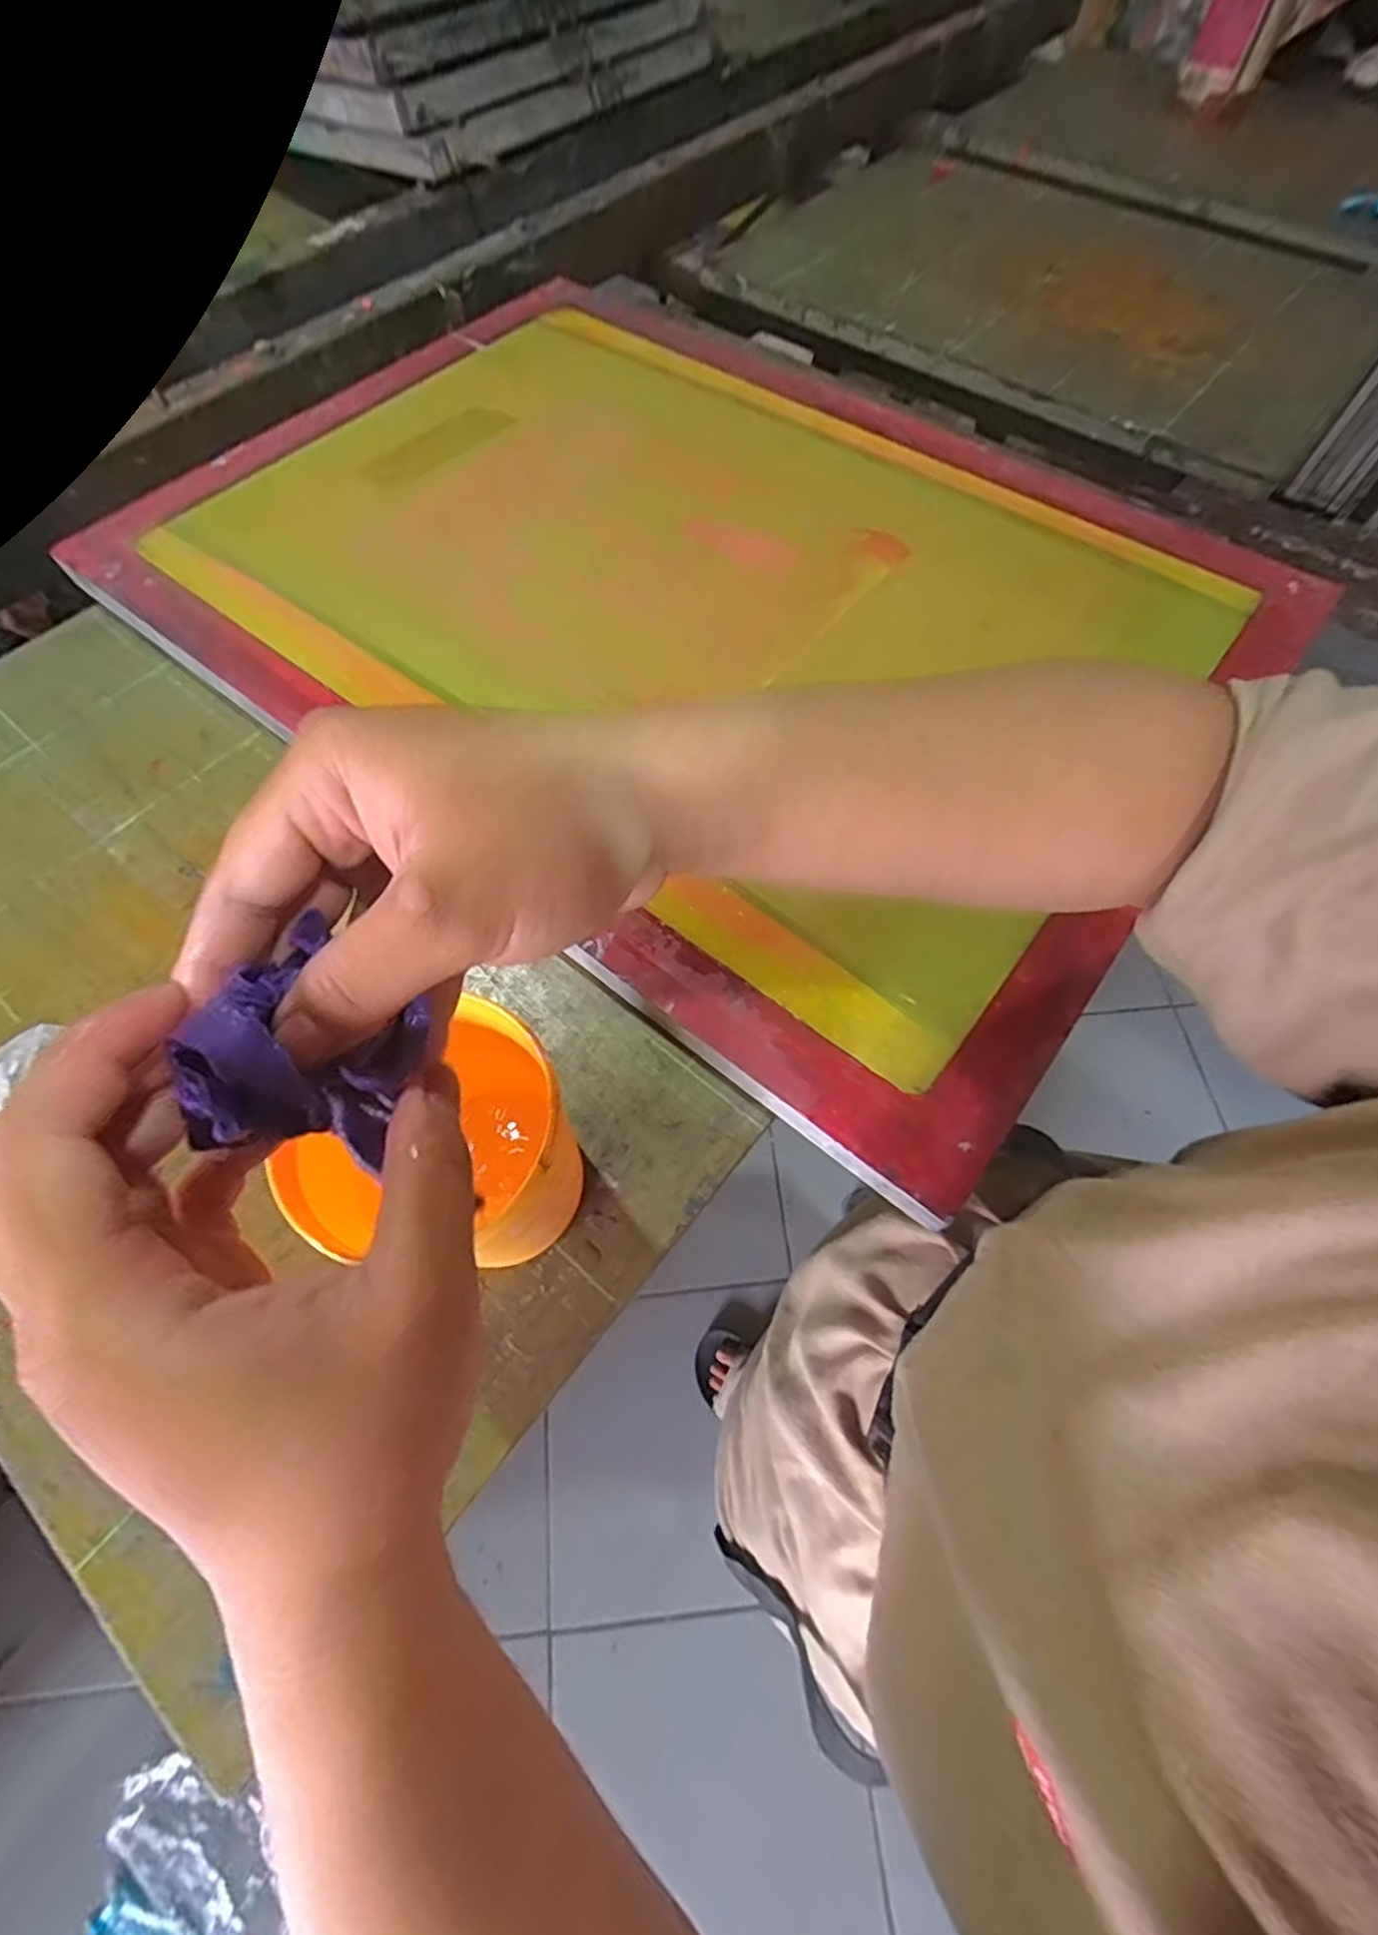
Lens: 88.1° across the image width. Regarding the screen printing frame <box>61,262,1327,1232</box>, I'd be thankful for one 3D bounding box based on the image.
[{"bbox_3d":[-0.011,-0.274,0.500,0.729,0.040,0.519,36,71,16],"label":"screen printing frame"}]

